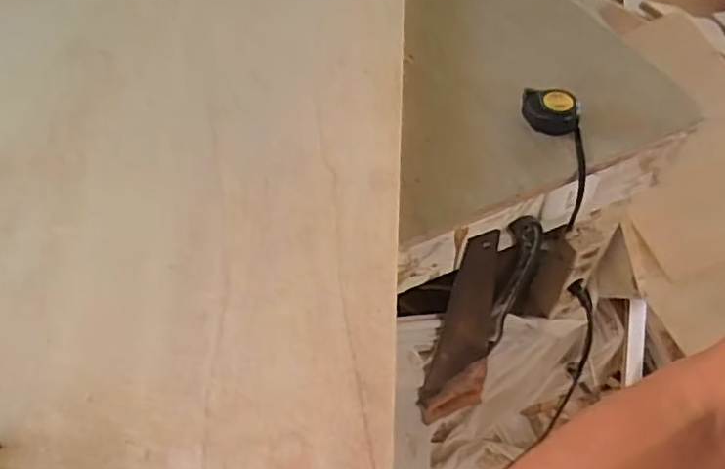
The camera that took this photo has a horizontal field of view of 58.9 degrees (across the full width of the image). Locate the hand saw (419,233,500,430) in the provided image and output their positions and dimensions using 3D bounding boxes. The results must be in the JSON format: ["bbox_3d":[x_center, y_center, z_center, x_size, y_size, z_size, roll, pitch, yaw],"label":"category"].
[{"bbox_3d":[0.149,0.166,1.009,0.126,0.516,0.014,-19,49,-10],"label":"hand saw"}]

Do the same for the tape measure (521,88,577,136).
[{"bbox_3d":[0.227,-0.150,0.781,0.065,0.033,0.059,11,53,8],"label":"tape measure"}]

